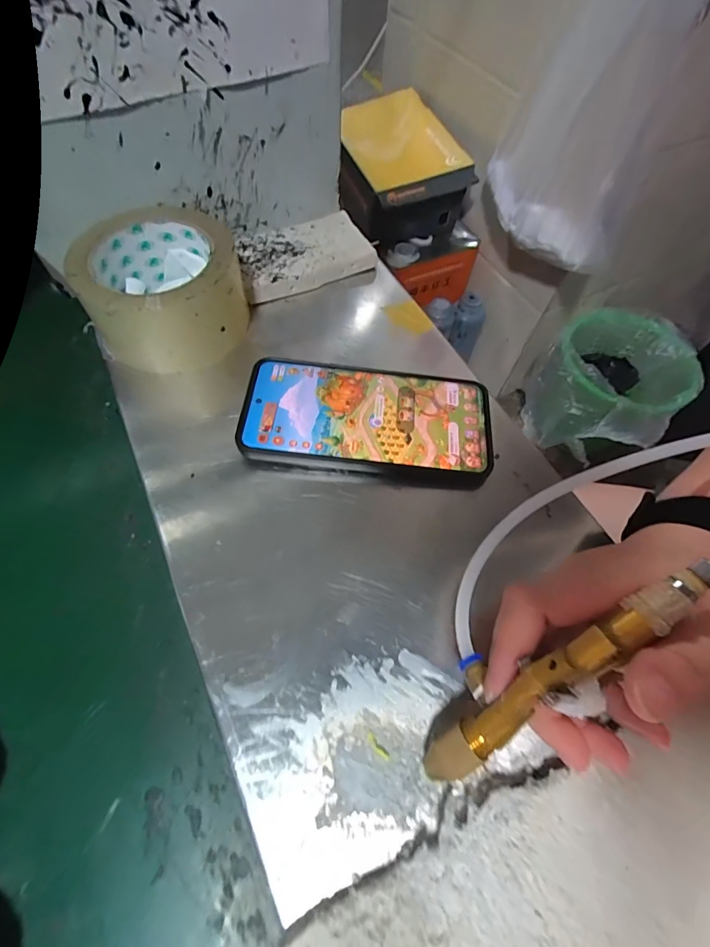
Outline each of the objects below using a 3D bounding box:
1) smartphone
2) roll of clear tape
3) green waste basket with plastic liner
[{"bbox_3d":[0.010,-0.036,0.280,0.160,0.012,0.082,8,61,1],"label":"smartphone"},{"bbox_3d":[-0.136,-0.133,0.302,0.104,0.058,0.104,1,61,-2],"label":"roll of clear tape"},{"bbox_3d":[0.591,-0.187,1.026,0.312,0.265,0.289,1,61,-2],"label":"green waste basket with plastic liner"}]

